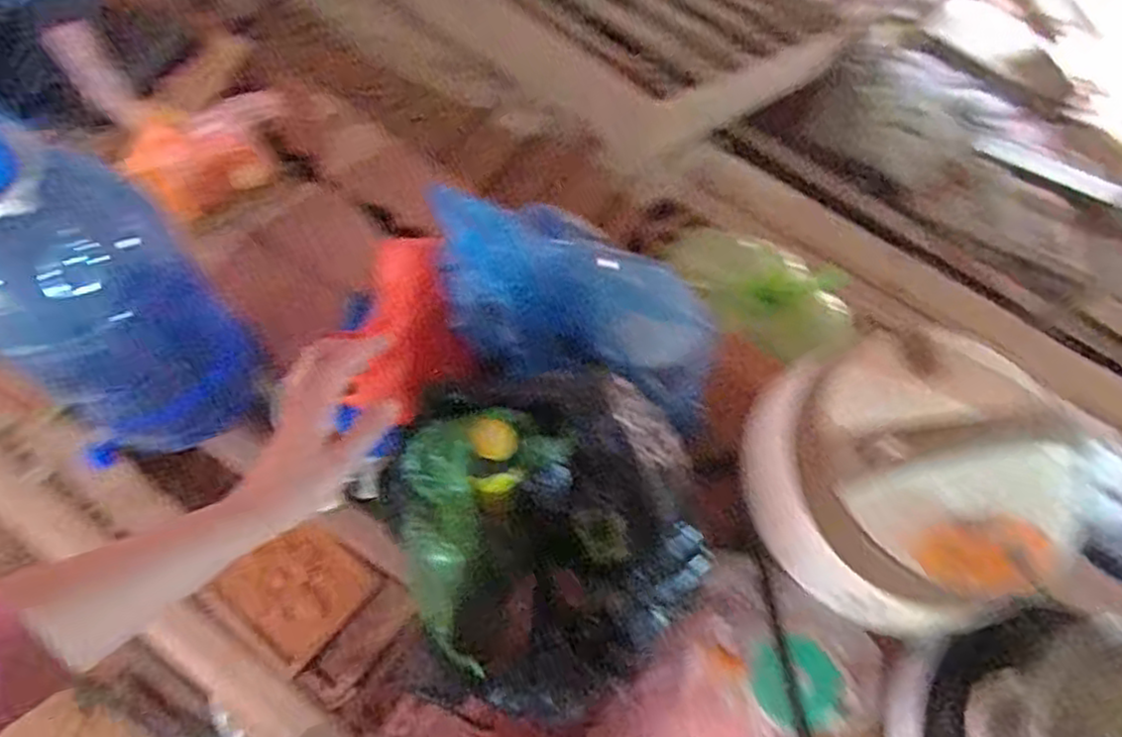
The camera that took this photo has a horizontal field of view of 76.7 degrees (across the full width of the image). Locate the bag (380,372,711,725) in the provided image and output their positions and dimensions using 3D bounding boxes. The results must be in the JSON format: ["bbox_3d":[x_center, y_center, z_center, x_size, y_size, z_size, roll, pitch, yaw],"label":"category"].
[{"bbox_3d":[-0.011,0.144,0.581,0.238,0.121,0.248,-7,68,-8],"label":"bag"}]

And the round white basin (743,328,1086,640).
[{"bbox_3d":[0.291,0.096,0.574,0.219,0.150,0.208,2,67,-4],"label":"round white basin"}]

